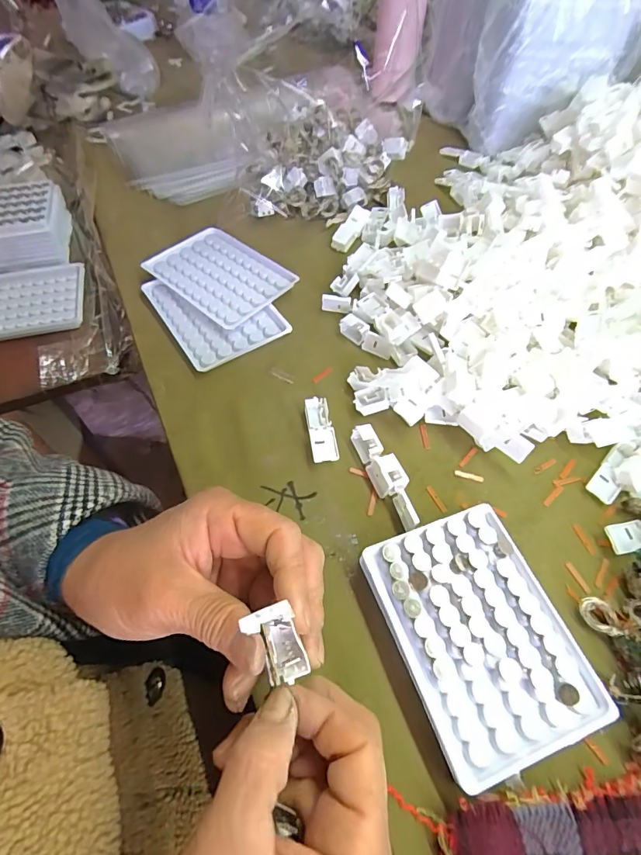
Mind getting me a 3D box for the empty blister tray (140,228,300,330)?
[{"bbox_3d":[-0.098,-0.150,0.431,0.124,0.016,0.092,36,63,19],"label":"empty blister tray"}]

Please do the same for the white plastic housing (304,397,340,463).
[{"bbox_3d":[0.001,0.002,0.339,0.020,0.010,0.054,-7,58,-6],"label":"white plastic housing"}]

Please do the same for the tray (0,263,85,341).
[{"bbox_3d":[-0.323,-0.132,0.465,0.130,0.015,0.094,-13,59,-10],"label":"tray"}]

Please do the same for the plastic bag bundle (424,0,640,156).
[{"bbox_3d":[0.245,-0.473,0.520,0.179,0.182,0.198,-2,58,-3],"label":"plastic bag bundle"}]

